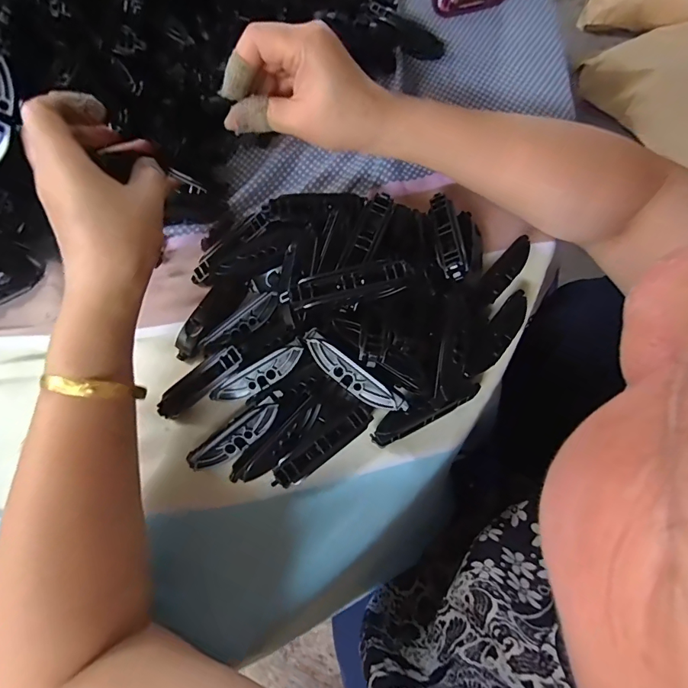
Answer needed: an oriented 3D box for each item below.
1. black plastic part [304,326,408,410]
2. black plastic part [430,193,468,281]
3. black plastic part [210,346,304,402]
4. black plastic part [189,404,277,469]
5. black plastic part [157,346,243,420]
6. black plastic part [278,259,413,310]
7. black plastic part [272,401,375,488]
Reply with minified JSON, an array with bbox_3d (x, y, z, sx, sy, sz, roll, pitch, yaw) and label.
[{"bbox_3d":[0.007,0.020,0.281,0.079,0.013,0.021,37,76,-1],"label":"black plastic part"},{"bbox_3d":[0.072,-0.079,0.309,0.015,0.011,0.080,-4,59,1],"label":"black plastic part"},{"bbox_3d":[-0.060,0.022,0.294,0.071,0.011,0.018,-29,71,12],"label":"black plastic part"},{"bbox_3d":[-0.073,0.062,0.284,0.072,0.012,0.018,-35,73,8],"label":"black plastic part"},{"bbox_3d":[-0.100,0.026,0.298,0.074,0.012,0.017,-38,73,12],"label":"black plastic part"},{"bbox_3d":[0.001,-0.035,0.265,0.078,0.011,0.020,-12,71,-2],"label":"black plastic part"},{"bbox_3d":[-0.013,0.068,0.287,0.077,0.009,0.017,-36,73,-9],"label":"black plastic part"}]

